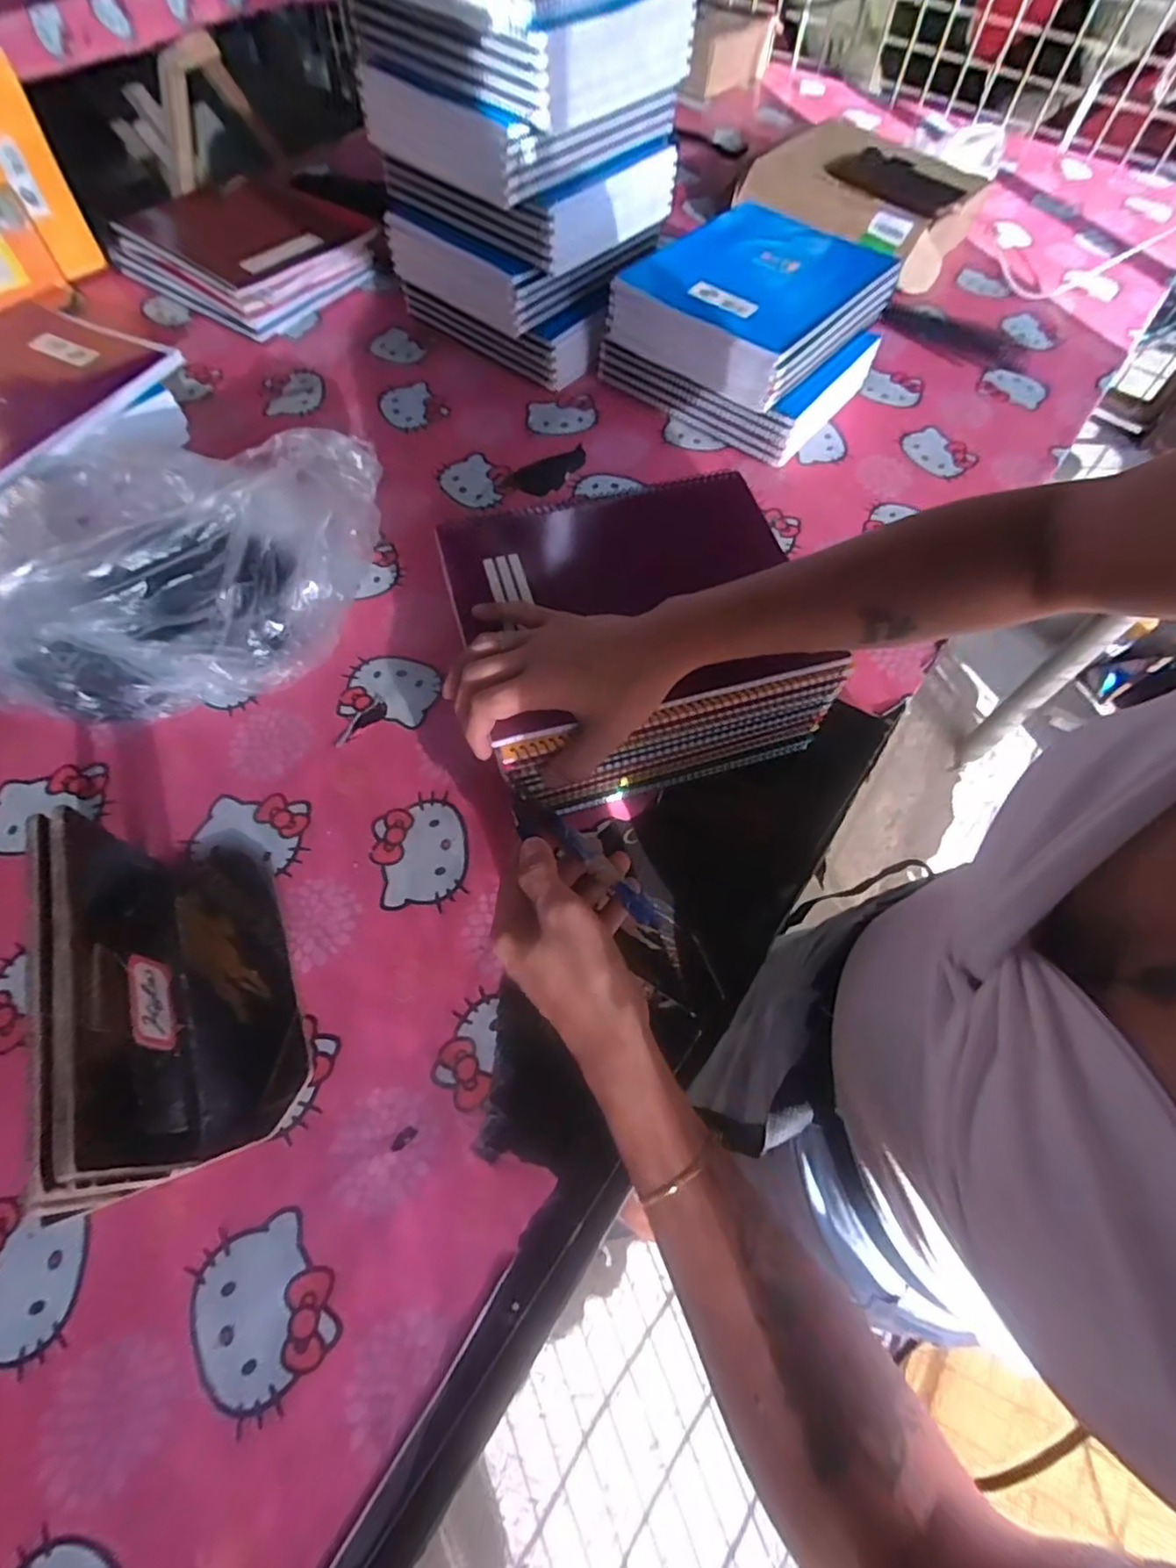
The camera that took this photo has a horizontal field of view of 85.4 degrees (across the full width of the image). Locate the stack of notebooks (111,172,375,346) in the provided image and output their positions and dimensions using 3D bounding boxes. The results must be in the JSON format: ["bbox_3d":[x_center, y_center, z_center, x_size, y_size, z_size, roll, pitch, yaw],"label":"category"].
[{"bbox_3d":[-0.441,-0.705,0.833,0.275,0.063,0.243,36,67,16],"label":"stack of notebooks"}]

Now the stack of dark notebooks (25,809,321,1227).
[{"bbox_3d":[-0.245,0.112,0.379,0.092,0.122,0.208,-17,64,-10],"label":"stack of dark notebooks"}]

